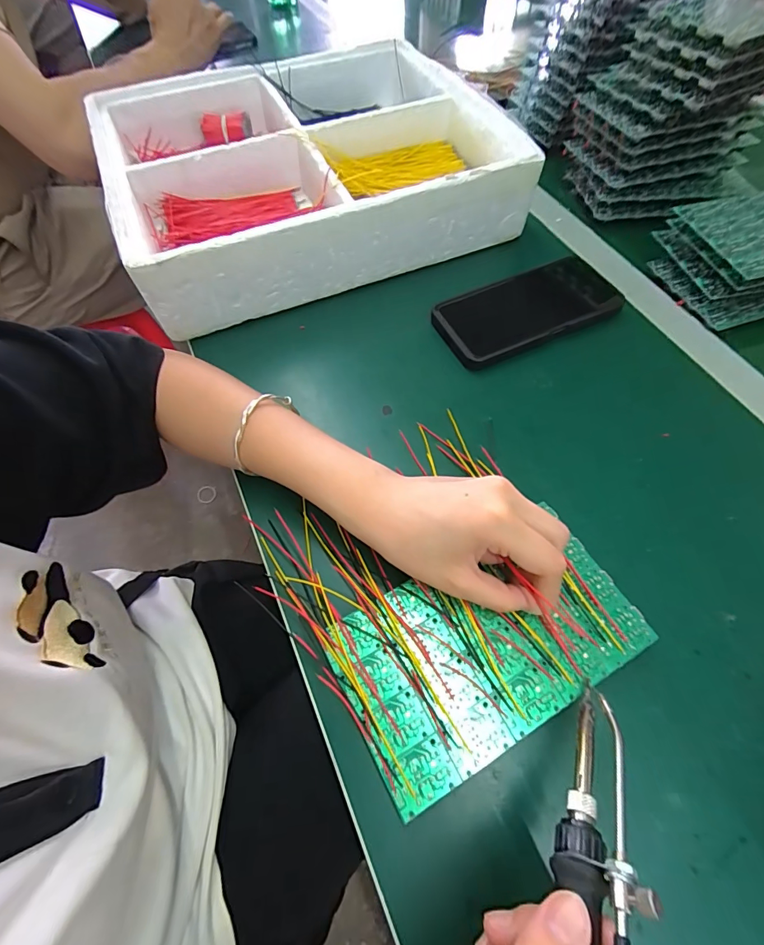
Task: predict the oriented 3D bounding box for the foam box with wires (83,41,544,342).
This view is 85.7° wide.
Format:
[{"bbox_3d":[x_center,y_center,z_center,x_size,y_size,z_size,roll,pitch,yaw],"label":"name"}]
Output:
[{"bbox_3d":[-0.083,-0.324,0.439,0.364,0.083,0.314,-22,64,-8],"label":"foam box with wires"}]

